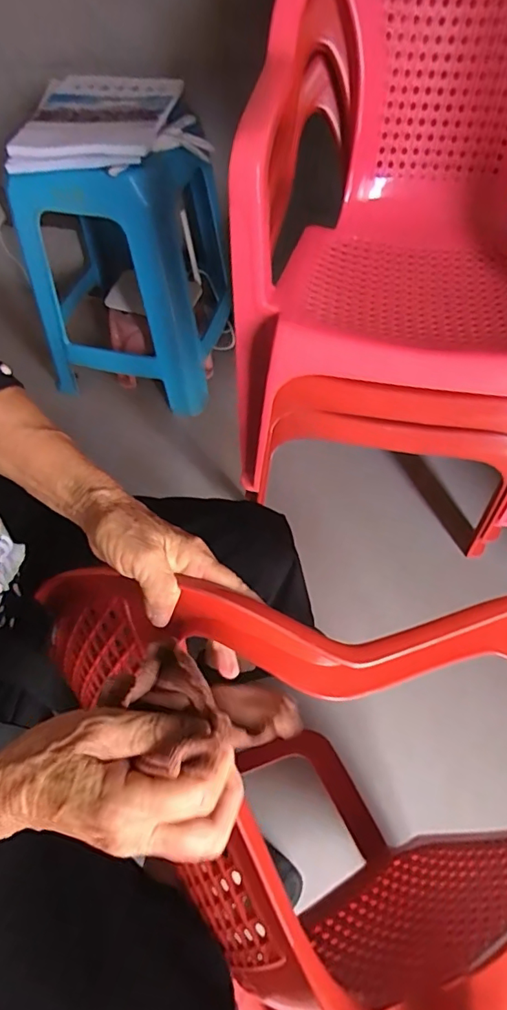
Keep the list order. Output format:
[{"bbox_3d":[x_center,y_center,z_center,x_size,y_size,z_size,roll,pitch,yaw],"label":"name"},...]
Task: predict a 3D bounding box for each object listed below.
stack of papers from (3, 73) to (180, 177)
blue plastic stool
[{"bbox_3d":[-0.257,-0.641,0.848,0.259,0.038,0.294,5,59,4],"label":"stack of papers"},{"bbox_3d":[-0.242,-0.476,1.044,0.312,0.456,0.310,11,59,8],"label":"blue plastic stool"}]

